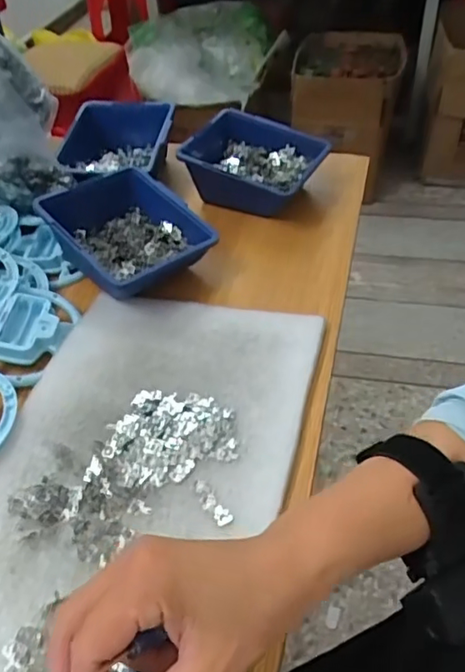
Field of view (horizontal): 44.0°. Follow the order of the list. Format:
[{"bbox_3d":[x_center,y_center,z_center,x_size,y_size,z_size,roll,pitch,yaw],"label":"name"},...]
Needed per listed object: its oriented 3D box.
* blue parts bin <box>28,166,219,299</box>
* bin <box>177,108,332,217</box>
[{"bbox_3d":[-0.101,-0.098,0.553,0.117,0.065,0.141,-34,52,-27],"label":"blue parts bin"},{"bbox_3d":[0.015,-0.187,0.644,0.156,0.067,0.111,16,48,19],"label":"bin"}]

